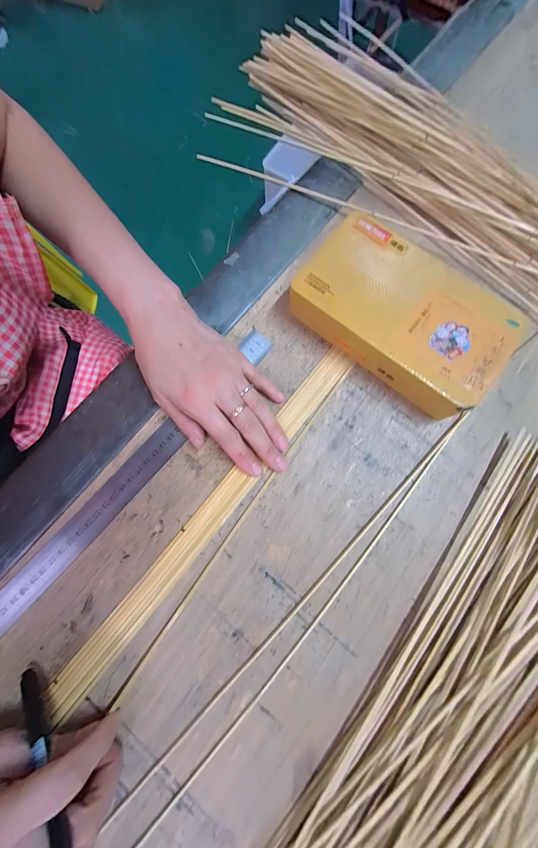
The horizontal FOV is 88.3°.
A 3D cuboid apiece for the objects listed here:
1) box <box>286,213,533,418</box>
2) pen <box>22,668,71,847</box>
[{"bbox_3d":[0.118,-0.098,0.254,0.181,0.038,0.118,35,81,7],"label":"box"},{"bbox_3d":[-0.137,0.220,0.170,0.011,0.008,0.132,-47,57,-8],"label":"pen"}]

